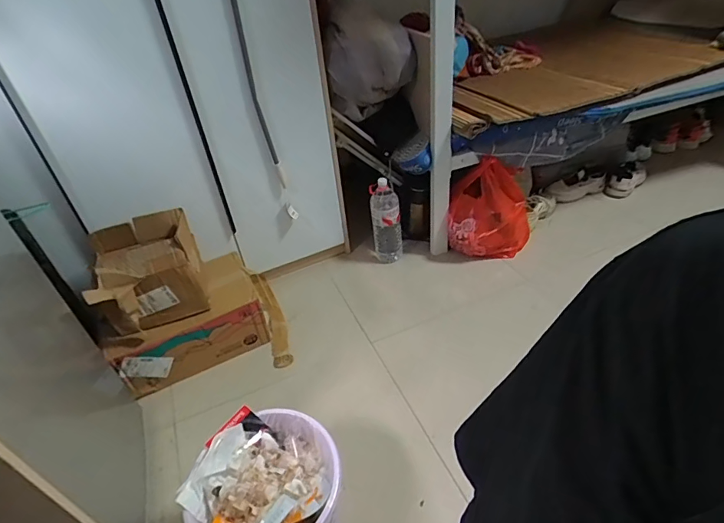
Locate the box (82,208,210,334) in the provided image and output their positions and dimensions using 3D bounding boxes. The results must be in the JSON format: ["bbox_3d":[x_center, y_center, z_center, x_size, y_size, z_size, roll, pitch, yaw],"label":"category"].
[{"bbox_3d":[-0.583,0.034,1.206,0.257,0.232,0.222,-18,39,-14],"label":"box"}]

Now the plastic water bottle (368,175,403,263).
[{"bbox_3d":[0.090,-0.150,1.629,0.106,0.325,0.109,-4,38,4],"label":"plastic water bottle"}]

